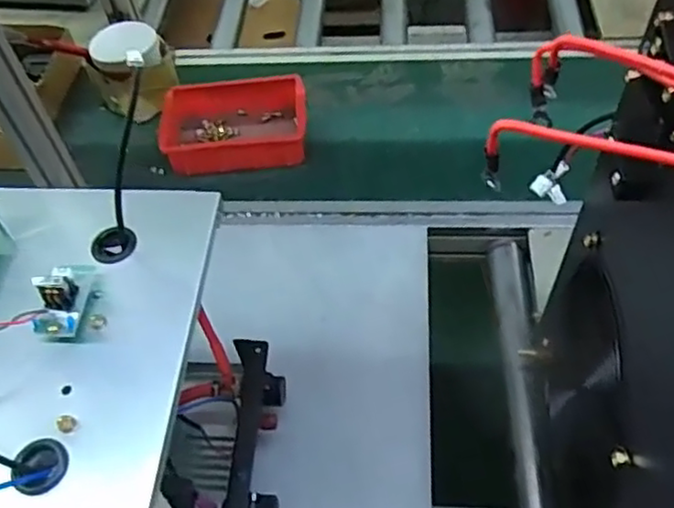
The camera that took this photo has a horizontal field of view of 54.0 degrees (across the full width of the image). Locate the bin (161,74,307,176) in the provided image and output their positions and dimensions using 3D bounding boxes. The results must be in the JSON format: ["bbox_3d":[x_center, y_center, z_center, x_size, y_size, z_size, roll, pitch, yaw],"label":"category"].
[{"bbox_3d":[-0.146,-0.182,0.957,0.204,0.054,0.146,-3,53,3],"label":"bin"}]

